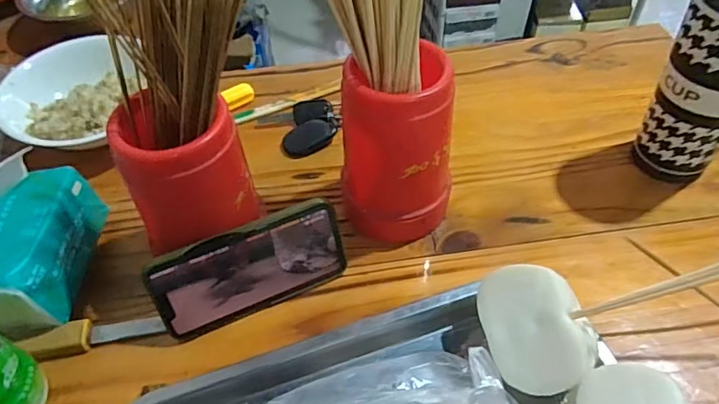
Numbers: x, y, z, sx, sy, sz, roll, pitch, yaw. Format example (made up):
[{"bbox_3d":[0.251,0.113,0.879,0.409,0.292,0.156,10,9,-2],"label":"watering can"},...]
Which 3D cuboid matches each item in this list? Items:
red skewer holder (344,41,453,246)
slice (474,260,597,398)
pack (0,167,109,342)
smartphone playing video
[{"bbox_3d":[0.032,-0.037,0.431,0.087,0.148,0.081,-1,52,1],"label":"red skewer holder"},{"bbox_3d":[0.117,0.084,0.359,0.061,0.018,0.081,-23,71,19],"label":"slice"},{"bbox_3d":[-0.252,0.035,0.418,0.056,0.067,0.133,4,52,4],"label":"pack"},{"bbox_3d":[-0.081,0.052,0.414,0.144,0.076,0.006,-22,30,-16],"label":"smartphone playing video"}]

